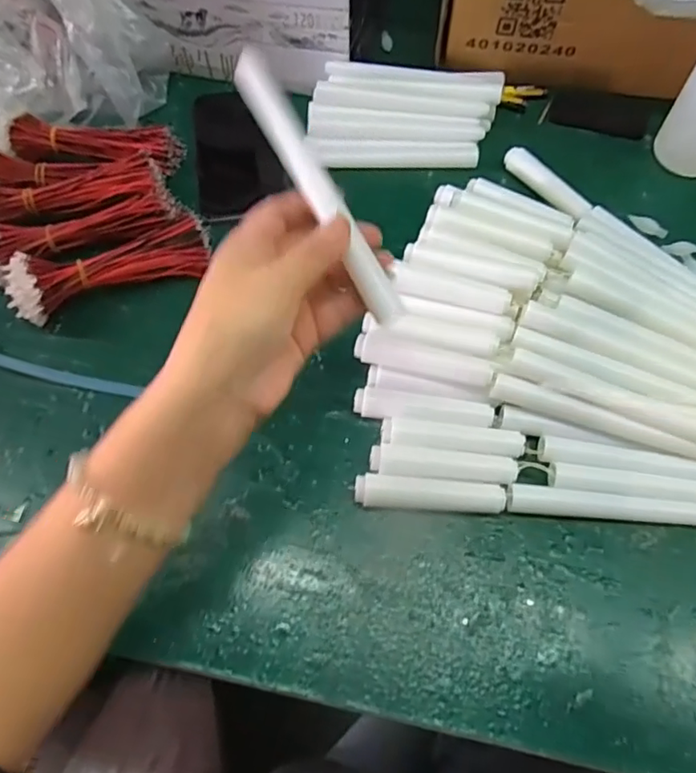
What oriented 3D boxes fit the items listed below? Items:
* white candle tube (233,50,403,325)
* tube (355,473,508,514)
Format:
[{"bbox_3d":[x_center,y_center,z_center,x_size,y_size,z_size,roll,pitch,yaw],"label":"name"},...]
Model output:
[{"bbox_3d":[-0.013,-0.099,0.283,0.016,0.011,0.148,-32,95,-14],"label":"white candle tube"},{"bbox_3d":[0.049,0.066,0.341,0.088,0.017,0.019,3,62,1],"label":"tube"}]

